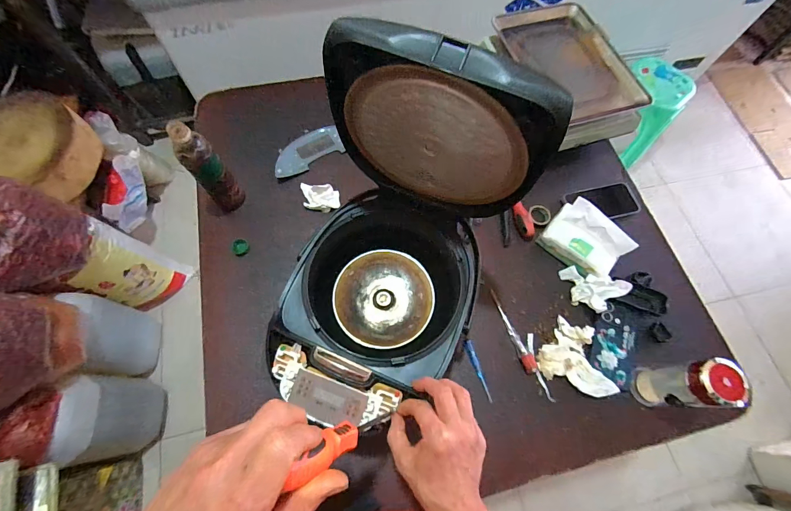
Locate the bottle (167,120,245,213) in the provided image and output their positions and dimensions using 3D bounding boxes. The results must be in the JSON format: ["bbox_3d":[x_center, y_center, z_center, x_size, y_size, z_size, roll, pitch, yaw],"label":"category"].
[{"bbox_3d":[-0.341,-0.154,0.643,0.059,0.191,0.059,-34,74,-15],"label":"bottle"}]

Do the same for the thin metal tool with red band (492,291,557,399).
[{"bbox_3d":[0.227,0.165,0.648,0.023,0.016,0.216,-21,71,-11],"label":"thin metal tool with red band"}]

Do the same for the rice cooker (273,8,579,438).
[{"bbox_3d":[-0.018,0.026,0.446,0.250,0.385,0.342,21,69,6],"label":"rice cooker"}]

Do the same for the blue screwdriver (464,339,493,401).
[{"bbox_3d":[0.149,0.206,0.628,0.013,0.013,0.110,-18,70,-9],"label":"blue screwdriver"}]

